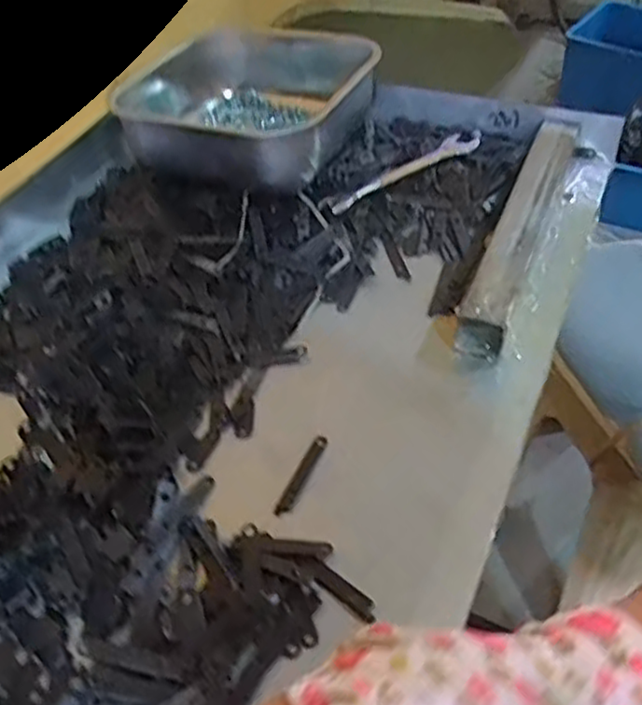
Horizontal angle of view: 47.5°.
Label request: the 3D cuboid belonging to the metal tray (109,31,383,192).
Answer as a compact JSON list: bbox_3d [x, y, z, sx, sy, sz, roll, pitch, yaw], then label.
[{"bbox_3d":[-0.059,-0.192,0.576,0.170,0.064,0.169,19,51,19],"label":"metal tray"}]

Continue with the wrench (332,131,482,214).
[{"bbox_3d":[0.072,-0.142,0.571,0.150,0.009,0.024,-31,53,-23],"label":"wrench"}]

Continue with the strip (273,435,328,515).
[{"bbox_3d":[-0.010,0.065,0.393,0.008,0.004,0.053,18,51,18],"label":"strip"}]

